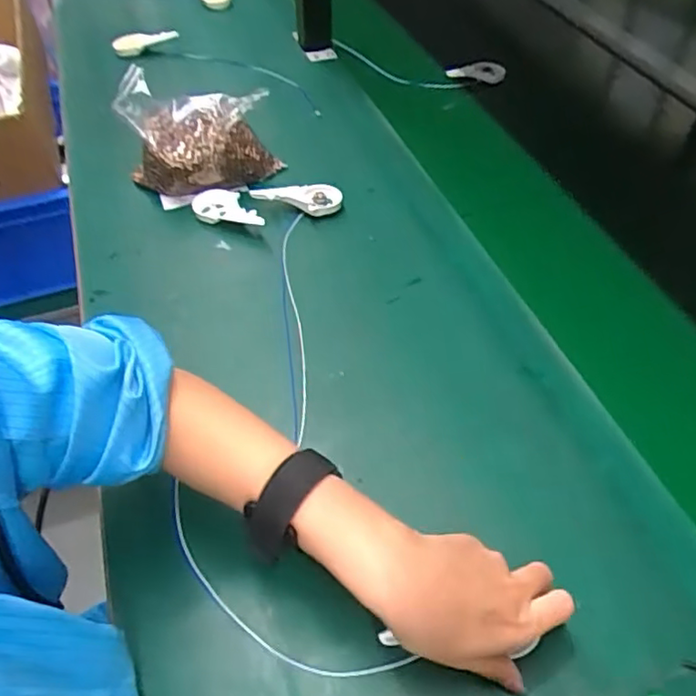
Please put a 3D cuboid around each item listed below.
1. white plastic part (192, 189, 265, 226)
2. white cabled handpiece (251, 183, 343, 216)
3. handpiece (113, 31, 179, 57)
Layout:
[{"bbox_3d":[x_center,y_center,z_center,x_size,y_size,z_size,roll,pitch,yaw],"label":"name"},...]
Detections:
[{"bbox_3d":[-0.126,-0.152,0.653,0.093,0.021,0.041,19,52,16],"label":"white plastic part"},{"bbox_3d":[-0.055,-0.167,0.666,0.095,0.023,0.038,11,51,10],"label":"white cabled handpiece"},{"bbox_3d":[-0.317,-0.484,0.952,0.107,0.028,0.032,-5,51,16],"label":"handpiece"}]

